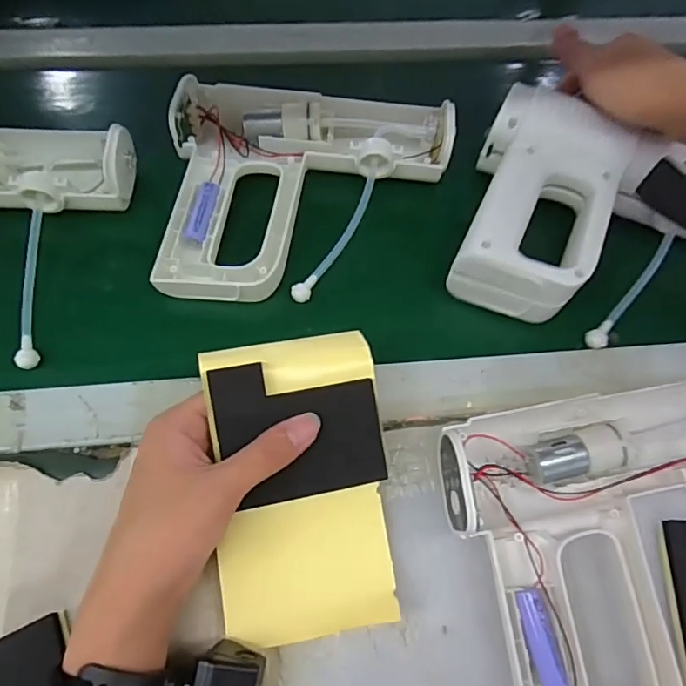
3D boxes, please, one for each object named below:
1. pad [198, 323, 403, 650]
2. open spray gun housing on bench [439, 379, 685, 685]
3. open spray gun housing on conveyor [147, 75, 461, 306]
[{"bbox_3d":[-0.023,0.083,0.301,0.097,0.011,0.167,-5,89,-13],"label":"pad"},{"bbox_3d":[0.176,0.121,0.303,0.210,0.051,0.188,-9,67,-6],"label":"open spray gun housing on bench"},{"bbox_3d":[-0.025,-0.119,0.396,0.208,0.042,0.178,2,66,-2],"label":"open spray gun housing on conveyor"}]

